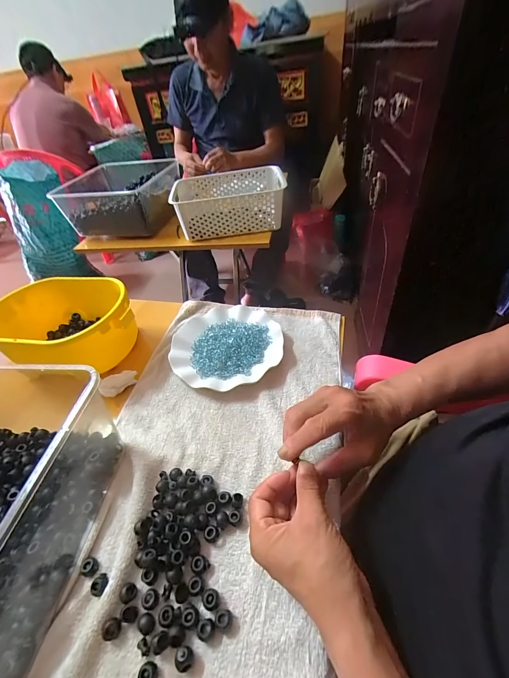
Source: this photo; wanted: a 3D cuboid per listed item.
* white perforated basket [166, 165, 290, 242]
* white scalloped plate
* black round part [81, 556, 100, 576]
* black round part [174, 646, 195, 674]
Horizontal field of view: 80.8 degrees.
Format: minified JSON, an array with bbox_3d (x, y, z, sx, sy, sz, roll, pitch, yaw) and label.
[{"bbox_3d":[-0.071,-0.394,0.863,0.297,0.103,0.210,-9,44,0],"label":"white perforated basket"},{"bbox_3d":[-0.048,0.007,0.501,0.177,0.024,0.178,-5,44,4],"label":"white scalloped plate"},{"bbox_3d":[-0.167,0.231,0.303,0.016,0.009,0.015,-5,44,4],"label":"black round part"},{"bbox_3d":[-0.058,0.267,0.249,0.013,0.014,0.015,-1,44,8],"label":"black round part"}]

